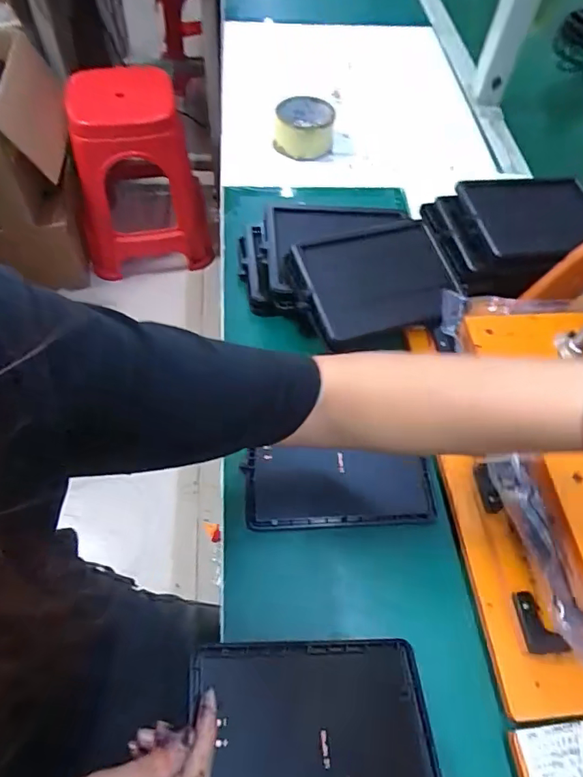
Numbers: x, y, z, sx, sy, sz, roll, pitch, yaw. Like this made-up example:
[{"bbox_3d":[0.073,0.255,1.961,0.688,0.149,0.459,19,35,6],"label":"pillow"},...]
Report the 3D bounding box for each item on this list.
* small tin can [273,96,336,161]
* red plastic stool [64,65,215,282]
[{"bbox_3d":[0.018,-0.372,0.708,0.081,0.048,0.080,2,58,-3],"label":"small tin can"},{"bbox_3d":[-0.450,-0.637,1.479,0.356,0.449,0.356,-6,58,-7],"label":"red plastic stool"}]

